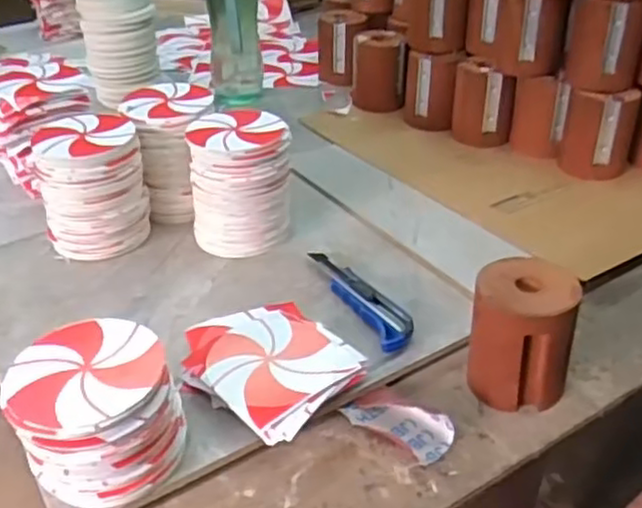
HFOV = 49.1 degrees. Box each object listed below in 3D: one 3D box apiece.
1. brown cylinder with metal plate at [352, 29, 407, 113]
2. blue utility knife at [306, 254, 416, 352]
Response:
[{"bbox_3d":[0.085,-0.270,1.032,0.076,0.090,0.074,2,36,6],"label":"brown cylinder with metal plate"},{"bbox_3d":[0.038,0.038,0.656,0.038,0.023,0.163,-16,38,-19],"label":"blue utility knife"}]

